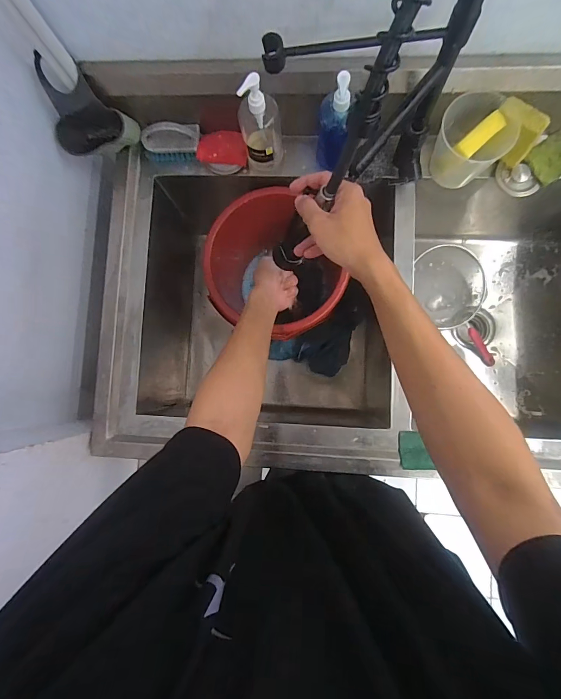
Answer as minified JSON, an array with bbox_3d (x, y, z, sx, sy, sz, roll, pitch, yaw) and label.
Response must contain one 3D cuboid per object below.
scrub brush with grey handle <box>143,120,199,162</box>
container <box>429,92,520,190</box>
[{"bbox_3d":[-0.218,-0.414,0.709,0.115,0.053,0.054,2,85,4],"label":"scrub brush with grey handle"},{"bbox_3d":[0.339,-0.371,0.638,0.115,0.121,0.106,0,85,4],"label":"container"}]

